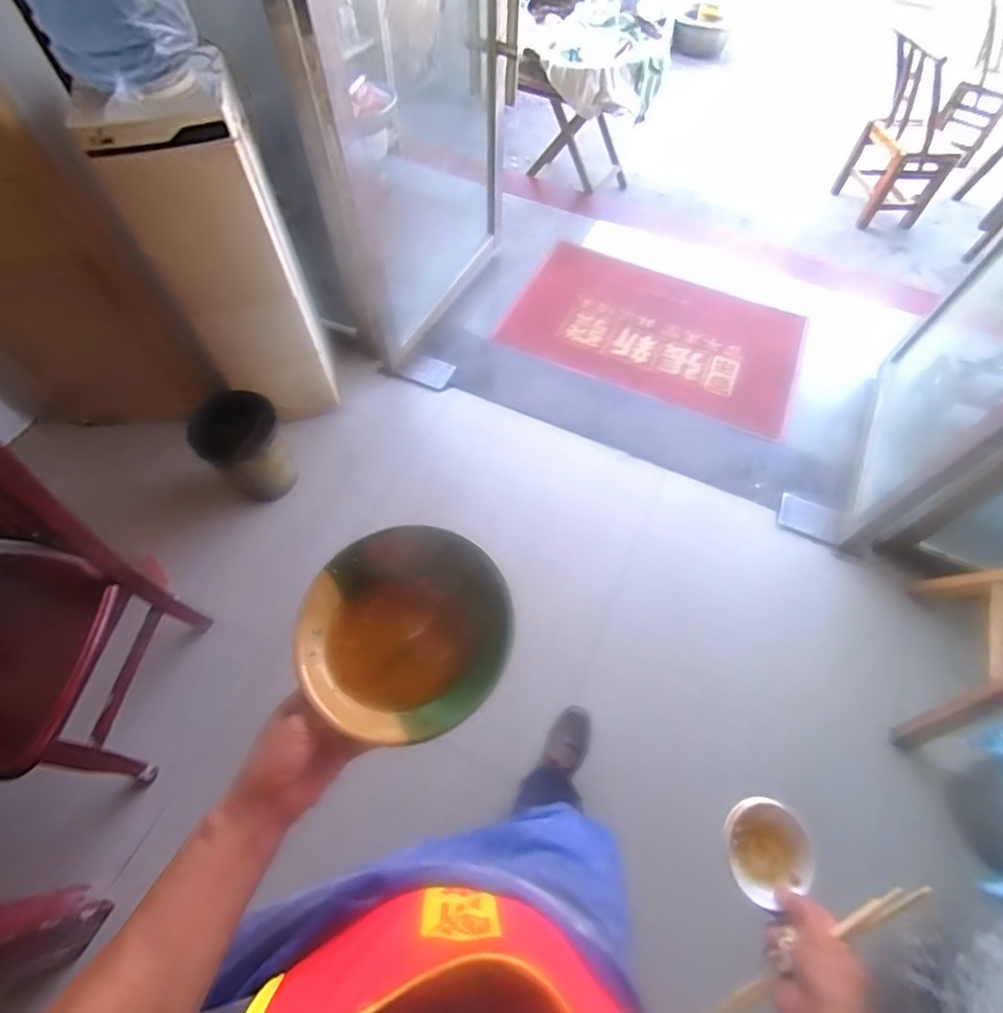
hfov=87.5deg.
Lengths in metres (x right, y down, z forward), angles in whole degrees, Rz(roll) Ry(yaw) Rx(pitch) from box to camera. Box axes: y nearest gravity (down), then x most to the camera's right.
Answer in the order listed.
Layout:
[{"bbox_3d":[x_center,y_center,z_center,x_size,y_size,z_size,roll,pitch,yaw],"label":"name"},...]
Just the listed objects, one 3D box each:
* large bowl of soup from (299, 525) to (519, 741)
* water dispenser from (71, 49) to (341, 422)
[{"bbox_3d":[-0.088,0.122,0.511,0.186,0.060,0.196,1,62,-1],"label":"large bowl of soup"},{"bbox_3d":[-0.773,-0.687,1.528,0.378,0.900,0.367,-24,65,-14],"label":"water dispenser"}]

